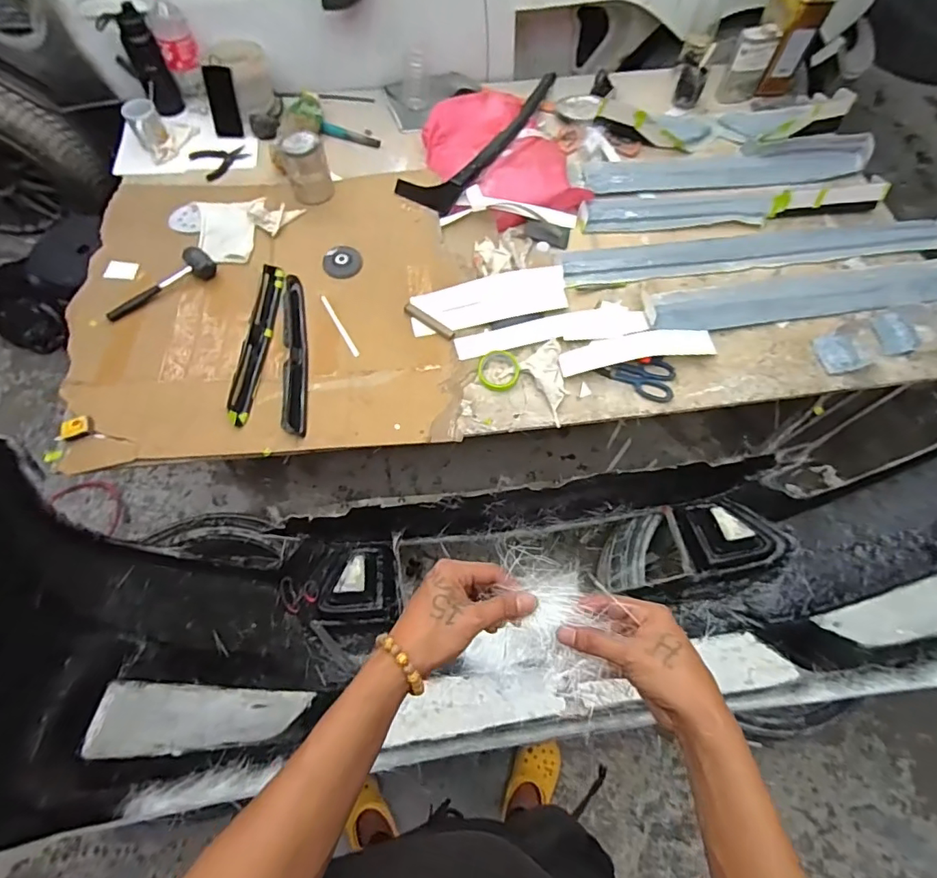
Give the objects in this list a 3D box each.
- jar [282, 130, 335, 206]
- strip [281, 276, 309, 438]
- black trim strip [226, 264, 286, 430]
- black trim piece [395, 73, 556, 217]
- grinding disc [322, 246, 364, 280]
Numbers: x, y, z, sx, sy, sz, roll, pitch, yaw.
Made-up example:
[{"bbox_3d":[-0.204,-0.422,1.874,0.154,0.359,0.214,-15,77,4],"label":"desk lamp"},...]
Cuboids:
[{"bbox_3d":[-0.396,-0.663,1.281,0.099,0.117,0.105,-19,68,-10],"label":"jar"},{"bbox_3d":[-0.371,-0.190,1.115,0.049,0.026,0.398,-7,66,-5],"label":"strip"},{"bbox_3d":[-0.458,-0.213,1.125,0.055,0.016,0.401,3,66,0],"label":"black trim strip"},{"bbox_3d":[0.094,-0.835,1.405,0.178,0.051,0.699,38,70,14],"label":"black trim piece"},{"bbox_3d":[-0.299,-0.421,1.237,0.085,0.011,0.091,1,66,-2],"label":"grinding disc"}]

